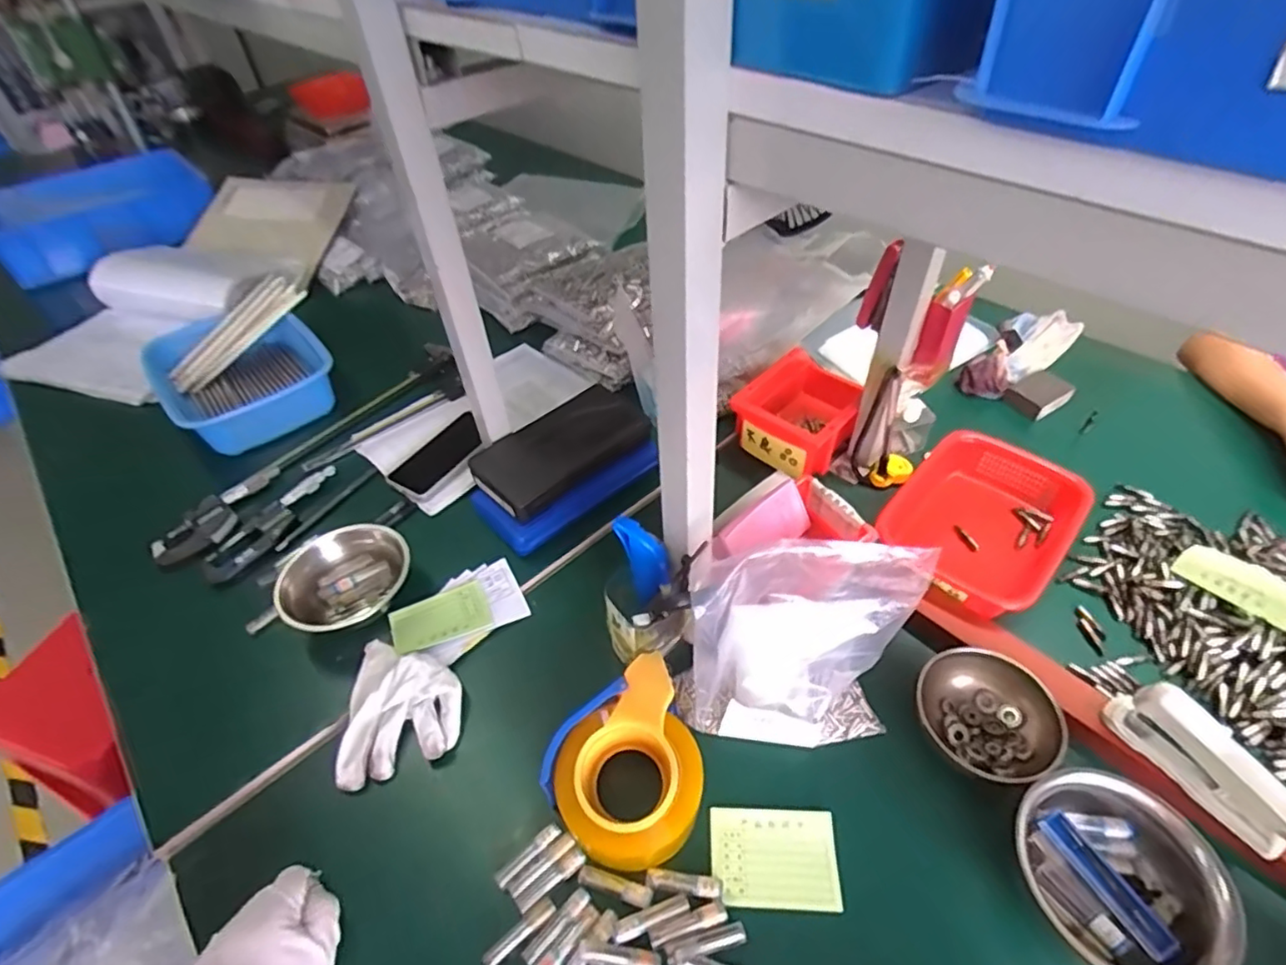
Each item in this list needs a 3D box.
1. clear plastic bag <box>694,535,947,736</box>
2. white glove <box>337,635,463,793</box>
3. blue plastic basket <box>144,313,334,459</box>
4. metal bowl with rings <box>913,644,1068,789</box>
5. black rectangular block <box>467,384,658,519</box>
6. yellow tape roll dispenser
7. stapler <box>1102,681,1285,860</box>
[{"bbox_3d":[0.130,0.126,0.500,0.175,0.162,0.078,1,47,5],"label":"clear plastic bag"},{"bbox_3d":[-0.220,0.208,0.575,0.101,0.039,0.130,-8,47,-3],"label":"white glove"},{"bbox_3d":[-0.541,-0.140,0.855,0.223,0.093,0.199,34,57,31],"label":"blue plastic basket"},{"bbox_3d":[0.294,0.198,0.529,0.103,0.041,0.108,-2,46,2],"label":"metal bowl with rings"},{"bbox_3d":[-0.098,-0.043,0.732,0.203,0.027,0.108,-34,53,-25],"label":"black rectangular block"},{"bbox_3d":[-0.005,0.236,0.509,0.134,0.064,0.118,-35,54,-26],"label":"yellow tape roll dispenser"},{"bbox_3d":[0.430,0.214,0.477,0.030,0.063,0.124,-27,51,-21],"label":"stapler"}]

